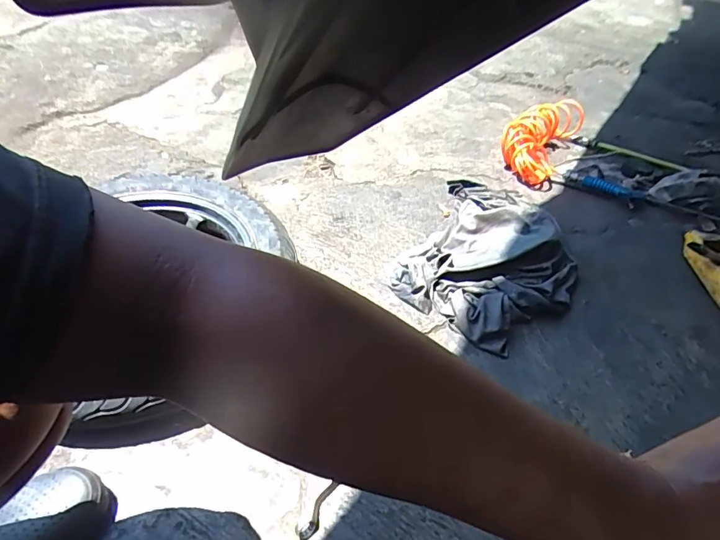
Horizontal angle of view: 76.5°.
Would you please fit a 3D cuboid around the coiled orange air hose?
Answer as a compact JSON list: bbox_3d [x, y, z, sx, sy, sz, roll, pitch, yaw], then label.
[{"bbox_3d":[0.502,-0.382,1.254,0.151,0.096,0.387,26,47,20],"label":"coiled orange air hose"}]

